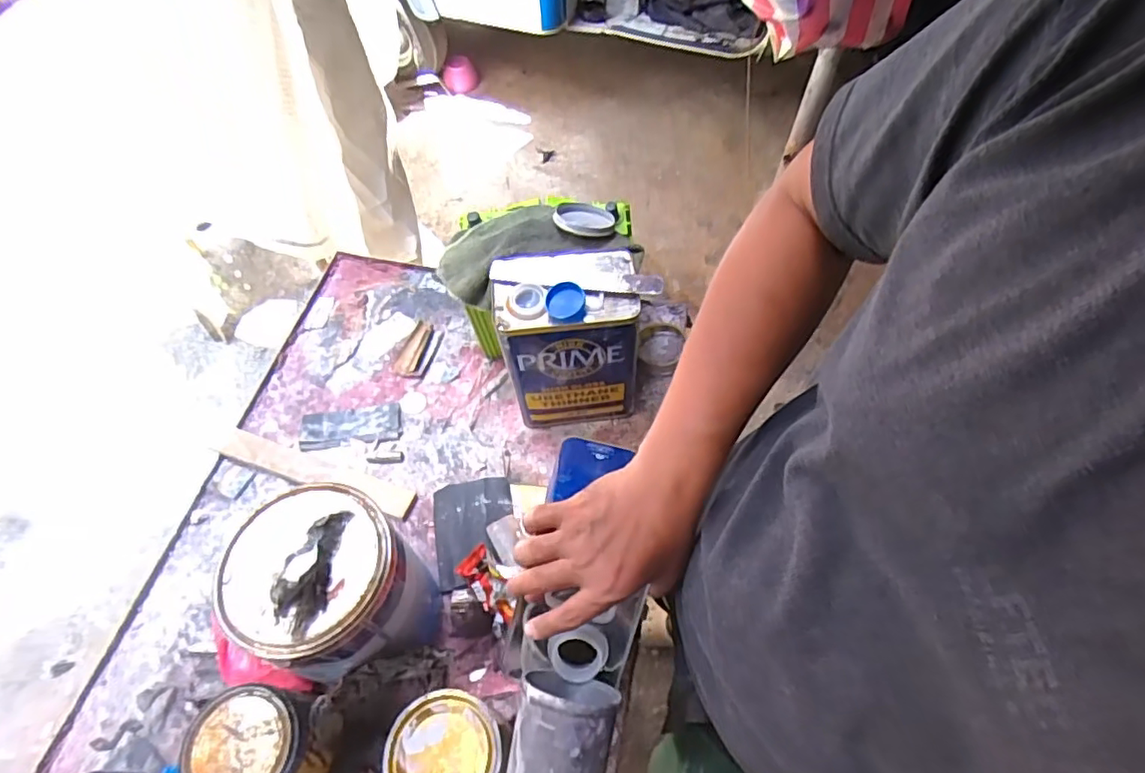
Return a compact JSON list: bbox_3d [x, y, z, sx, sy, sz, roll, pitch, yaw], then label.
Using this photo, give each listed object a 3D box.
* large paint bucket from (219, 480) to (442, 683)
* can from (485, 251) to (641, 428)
[{"bbox_3d":[-0.244,0.220,0.639,0.160,0.216,0.158,1,60,-1],"label":"large paint bucket"},{"bbox_3d":[-0.010,-0.051,0.785,0.168,0.262,0.118,-4,60,-4],"label":"can"}]

